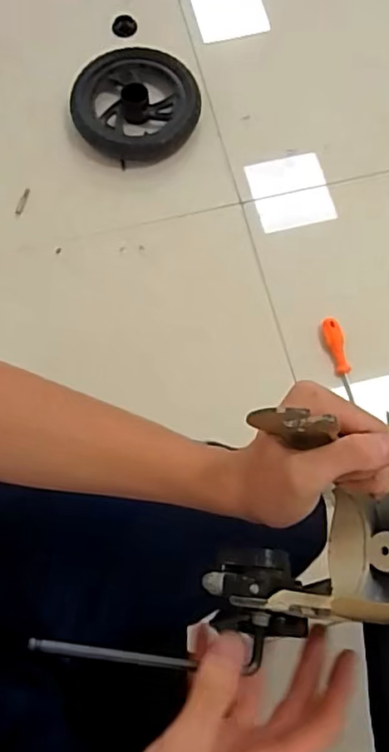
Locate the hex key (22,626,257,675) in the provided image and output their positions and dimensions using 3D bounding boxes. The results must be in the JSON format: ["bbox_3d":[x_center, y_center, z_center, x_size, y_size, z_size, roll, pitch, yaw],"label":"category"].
[{"bbox_3d":[-0.021,0.139,0.301,0.121,0.005,0.022,8,73,-14],"label":"hex key"}]

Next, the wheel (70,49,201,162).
[{"bbox_3d":[-0.123,-0.577,1.257,0.252,0.067,0.261,0,72,1],"label":"wheel"}]

